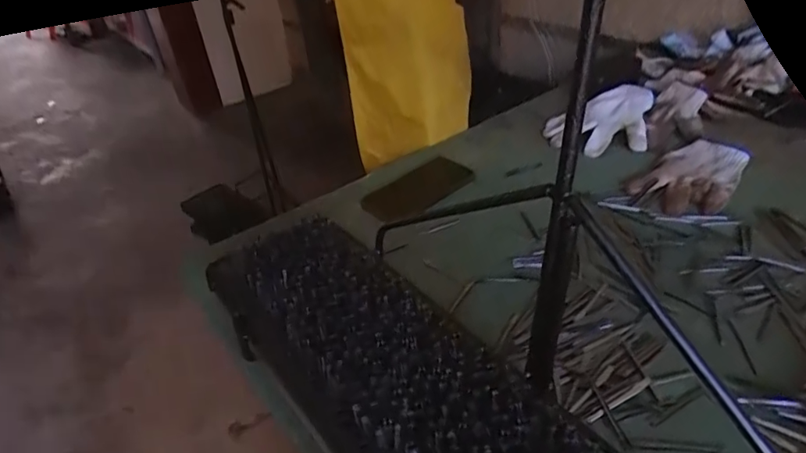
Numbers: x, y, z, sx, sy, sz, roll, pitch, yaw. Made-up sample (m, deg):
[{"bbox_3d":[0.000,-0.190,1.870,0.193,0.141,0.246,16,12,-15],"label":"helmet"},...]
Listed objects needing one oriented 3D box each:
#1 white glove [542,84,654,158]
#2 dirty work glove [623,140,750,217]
[{"bbox_3d":[0.318,-0.169,0.827,0.178,0.049,0.126,-6,37,-1],"label":"white glove"},{"bbox_3d":[0.392,-0.068,0.712,0.176,0.025,0.112,-31,43,-30],"label":"dirty work glove"}]

